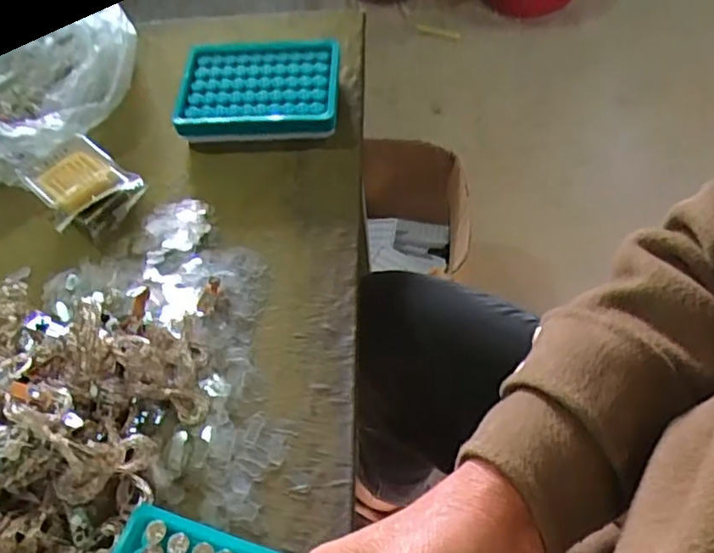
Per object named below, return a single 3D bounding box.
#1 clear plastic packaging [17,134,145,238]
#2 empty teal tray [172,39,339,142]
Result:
[{"bbox_3d":[-0.207,-0.066,0.473,0.075,0.037,0.065,36,66,24],"label":"clear plastic packaging"},{"bbox_3d":[-0.081,-0.157,0.525,0.131,0.034,0.090,-2,56,3],"label":"empty teal tray"}]

